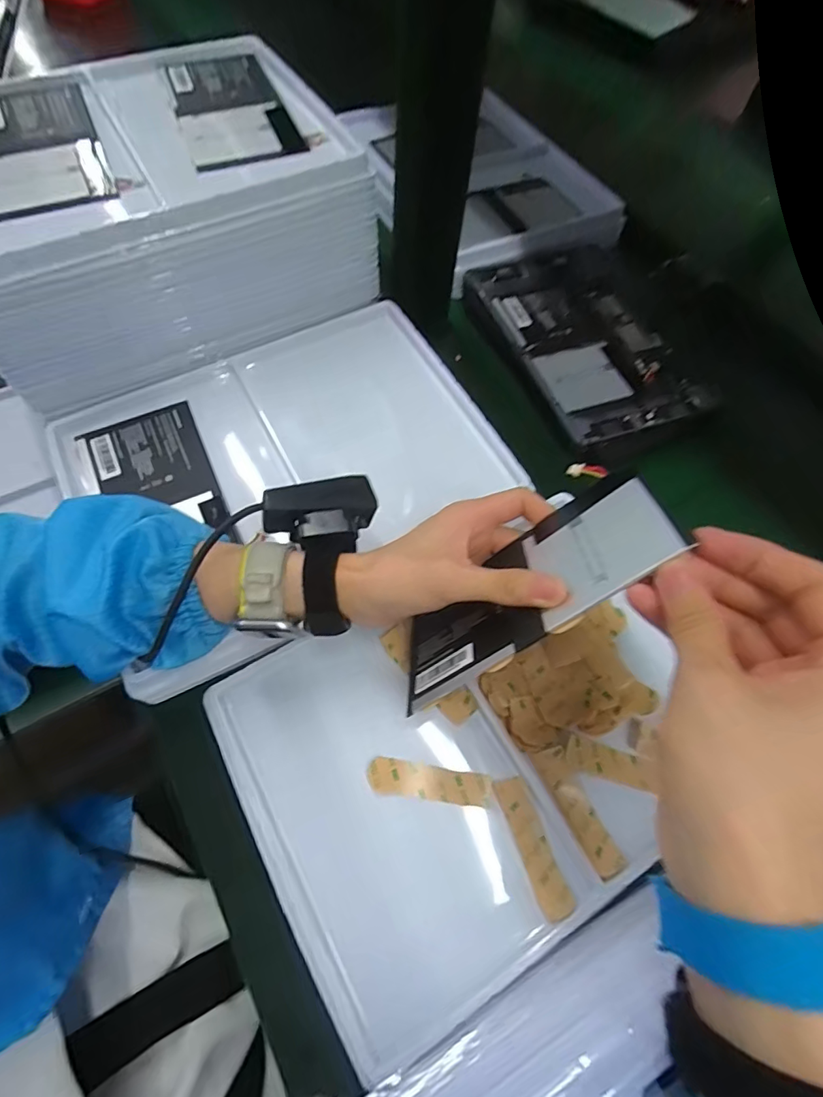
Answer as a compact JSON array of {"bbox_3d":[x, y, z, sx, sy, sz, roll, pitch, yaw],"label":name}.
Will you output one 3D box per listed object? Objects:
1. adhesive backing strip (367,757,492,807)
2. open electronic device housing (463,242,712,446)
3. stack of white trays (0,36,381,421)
[{"bbox_3d":[0.012,0.153,0.323,0.079,0.004,0.021,6,67,3],"label":"adhesive backing strip"},{"bbox_3d":[0.191,-0.220,0.513,0.183,0.025,0.255,-16,64,-11],"label":"open electronic device housing"},{"bbox_3d":[-0.233,-0.305,0.449,0.337,0.122,0.265,-23,66,-15],"label":"stack of white trays"}]

